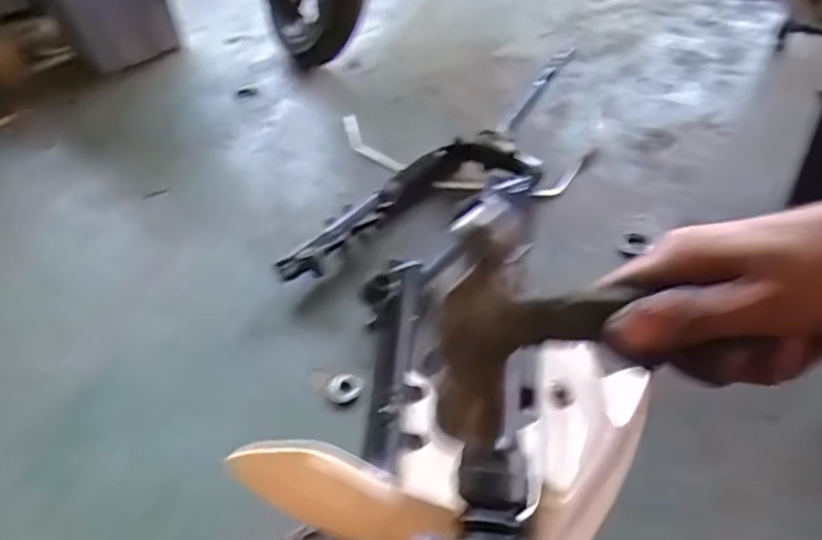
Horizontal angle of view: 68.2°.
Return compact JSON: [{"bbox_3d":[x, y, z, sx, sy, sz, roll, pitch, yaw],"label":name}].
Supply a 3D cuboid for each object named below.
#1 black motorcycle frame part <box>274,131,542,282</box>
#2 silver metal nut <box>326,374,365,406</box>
[{"bbox_3d":[-0.014,-0.120,1.052,0.493,0.079,0.185,-25,47,-18],"label":"black motorcycle frame part"},{"bbox_3d":[-0.090,0.159,0.824,0.048,0.019,0.039,-19,46,-12],"label":"silver metal nut"}]

